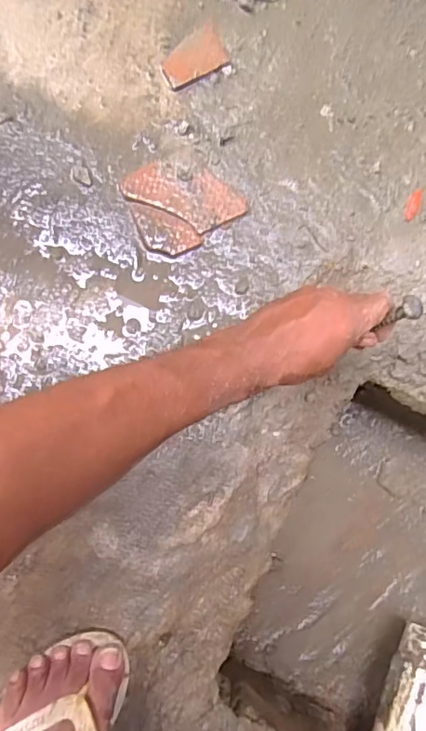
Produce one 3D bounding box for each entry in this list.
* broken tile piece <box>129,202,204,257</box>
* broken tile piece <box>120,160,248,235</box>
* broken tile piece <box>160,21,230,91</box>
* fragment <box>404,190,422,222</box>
[{"bbox_3d":[-0.052,-0.140,0.547,0.079,0.004,0.040,21,84,-2],"label":"broken tile piece"},{"bbox_3d":[-0.029,-0.184,0.554,0.125,0.005,0.060,26,84,-1],"label":"broken tile piece"},{"bbox_3d":[-0.023,-0.340,0.573,0.076,0.005,0.050,-30,88,-6],"label":"broken tile piece"},{"bbox_3d":[0.222,-0.178,0.576,0.014,0.004,0.039,20,84,-2],"label":"fragment"}]

